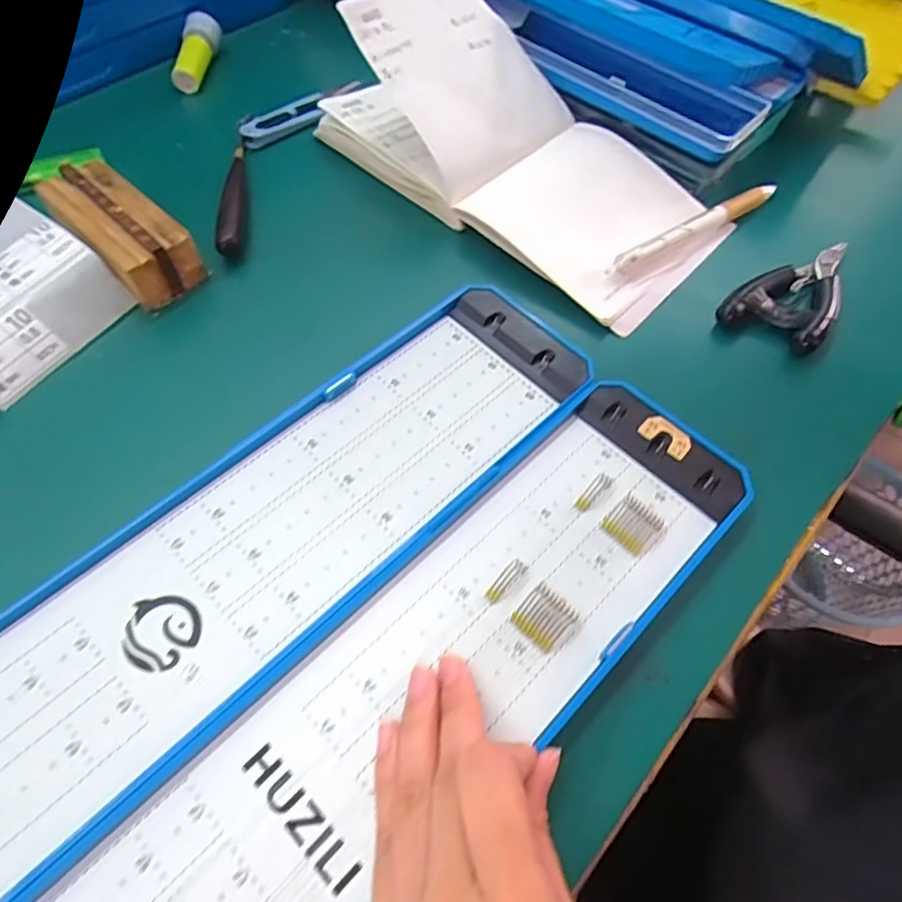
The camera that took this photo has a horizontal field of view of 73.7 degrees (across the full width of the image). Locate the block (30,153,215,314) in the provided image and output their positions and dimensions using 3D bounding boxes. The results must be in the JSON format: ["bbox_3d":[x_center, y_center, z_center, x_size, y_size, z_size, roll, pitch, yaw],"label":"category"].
[{"bbox_3d":[-0.180,-0.121,0.327,0.090,0.027,0.041,39,65,19],"label":"block"}]

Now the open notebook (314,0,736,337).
[{"bbox_3d":[0.049,-0.195,0.354,0.240,0.077,0.132,39,65,19],"label":"open notebook"}]

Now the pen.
[{"bbox_3d":[0.146,-0.133,0.361,0.144,0.015,0.011,-32,65,-20],"label":"pen"}]

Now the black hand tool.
[{"bbox_3d":[0.194,-0.091,0.335,0.049,0.026,0.098,38,65,18],"label":"black hand tool"}]

